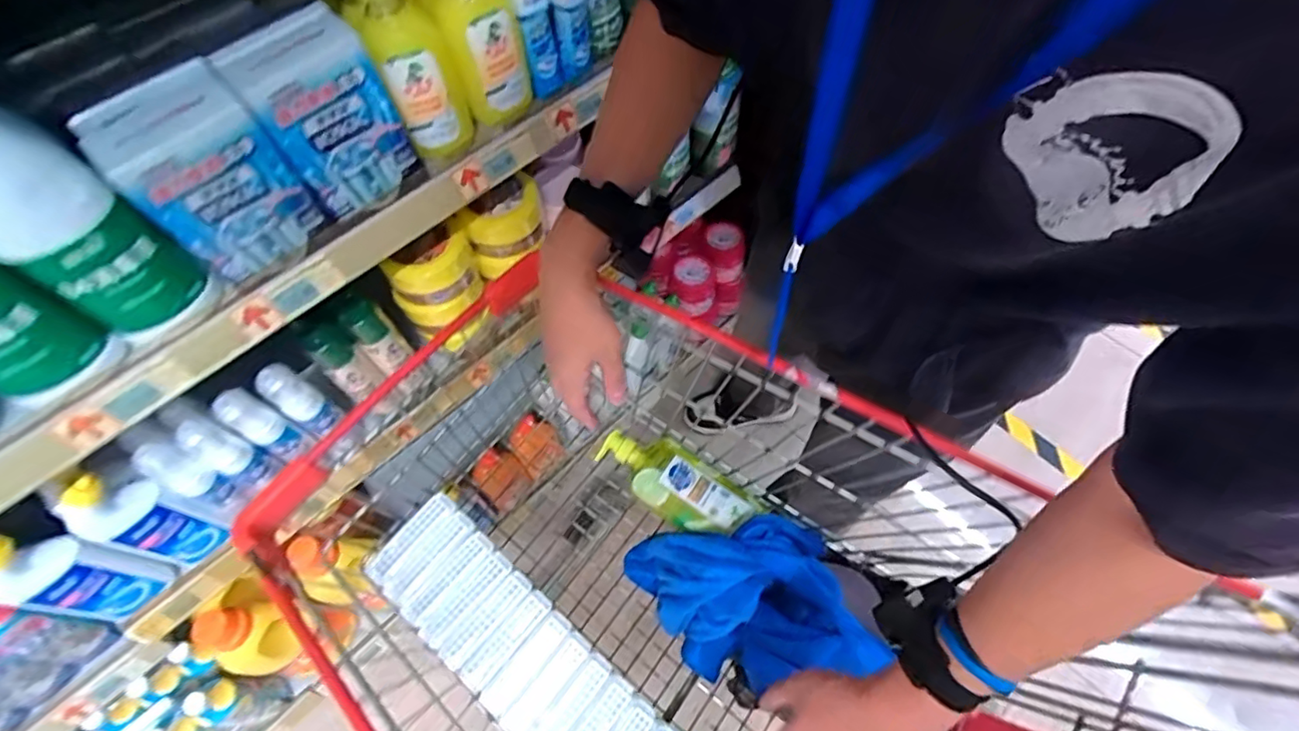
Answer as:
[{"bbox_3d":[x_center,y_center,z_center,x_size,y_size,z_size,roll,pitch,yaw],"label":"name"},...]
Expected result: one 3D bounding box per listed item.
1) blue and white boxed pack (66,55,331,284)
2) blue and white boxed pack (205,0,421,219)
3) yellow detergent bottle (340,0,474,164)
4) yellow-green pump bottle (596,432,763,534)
[{"bbox_3d":[-0.379,-0.157,0.511,0.072,0.159,0.111,35,68,18],"label":"blue and white boxed pack"},{"bbox_3d":[-0.301,-0.232,0.555,0.114,0.156,0.064,-39,67,-18],"label":"blue and white boxed pack"},{"bbox_3d":[-0.234,-0.300,0.575,0.074,0.196,0.072,-25,64,-12],"label":"yellow detergent bottle"},{"bbox_3d":[0.036,0.160,0.799,0.219,0.070,0.095,30,66,17],"label":"yellow-green pump bottle"}]

